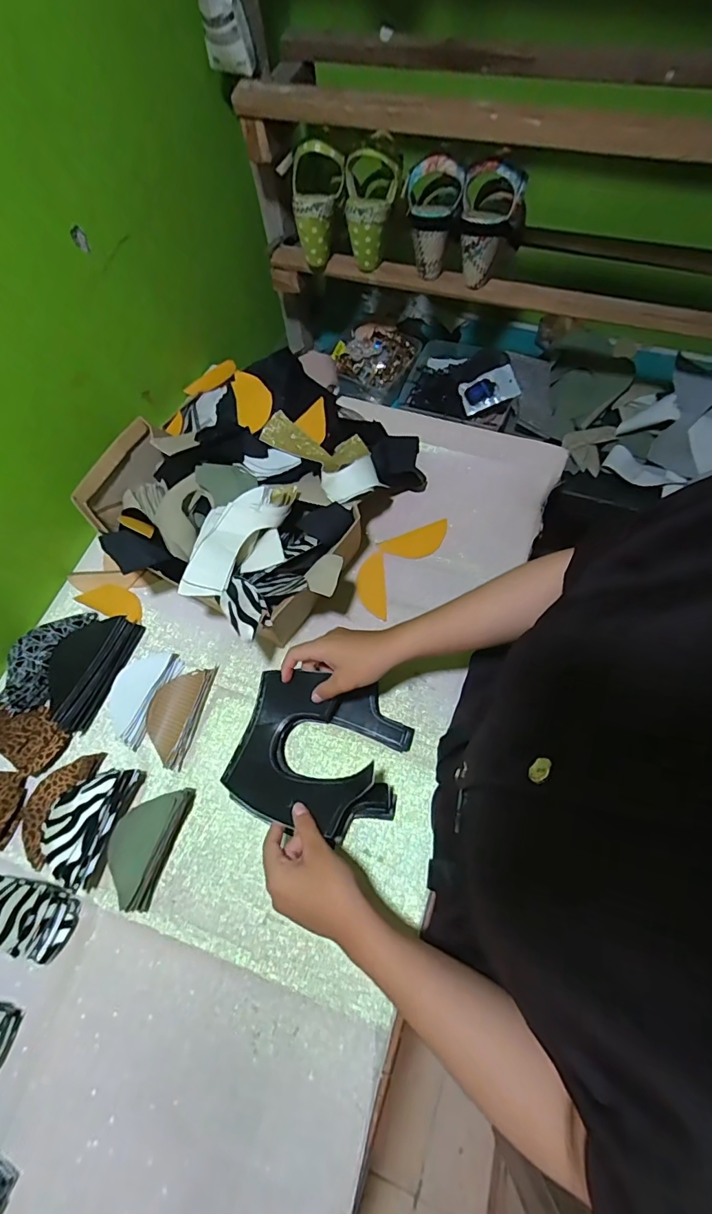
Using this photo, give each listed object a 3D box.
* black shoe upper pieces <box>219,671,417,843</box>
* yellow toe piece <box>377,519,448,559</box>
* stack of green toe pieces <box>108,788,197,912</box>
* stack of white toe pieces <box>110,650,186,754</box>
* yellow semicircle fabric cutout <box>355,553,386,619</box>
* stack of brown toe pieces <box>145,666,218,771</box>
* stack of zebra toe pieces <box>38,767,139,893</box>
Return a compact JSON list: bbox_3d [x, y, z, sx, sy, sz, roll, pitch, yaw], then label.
[{"bbox_3d":[-0.037,0.161,0.536,0.181,0.070,0.161,13,66,6],"label":"black shoe upper pieces"},{"bbox_3d":[0.090,-0.091,0.694,0.105,0.004,0.045,-22,65,-7],"label":"yellow toe piece"},{"bbox_3d":[-0.227,0.255,0.523,0.056,0.050,0.121,16,66,11],"label":"stack of green toe pieces"},{"bbox_3d":[-0.273,0.109,0.603,0.060,0.018,0.118,15,66,10],"label":"stack of white toe pieces"},{"bbox_3d":[0.022,-0.032,0.668,0.040,0.004,0.099,-1,64,3],"label":"yellow semicircle fabric cutout"},{"bbox_3d":[-0.224,0.131,0.596,0.061,0.016,0.122,11,66,9],"label":"stack of brown toe pieces"},{"bbox_3d":[-0.293,0.235,0.526,0.061,0.056,0.125,13,66,10],"label":"stack of zebra toe pieces"}]

